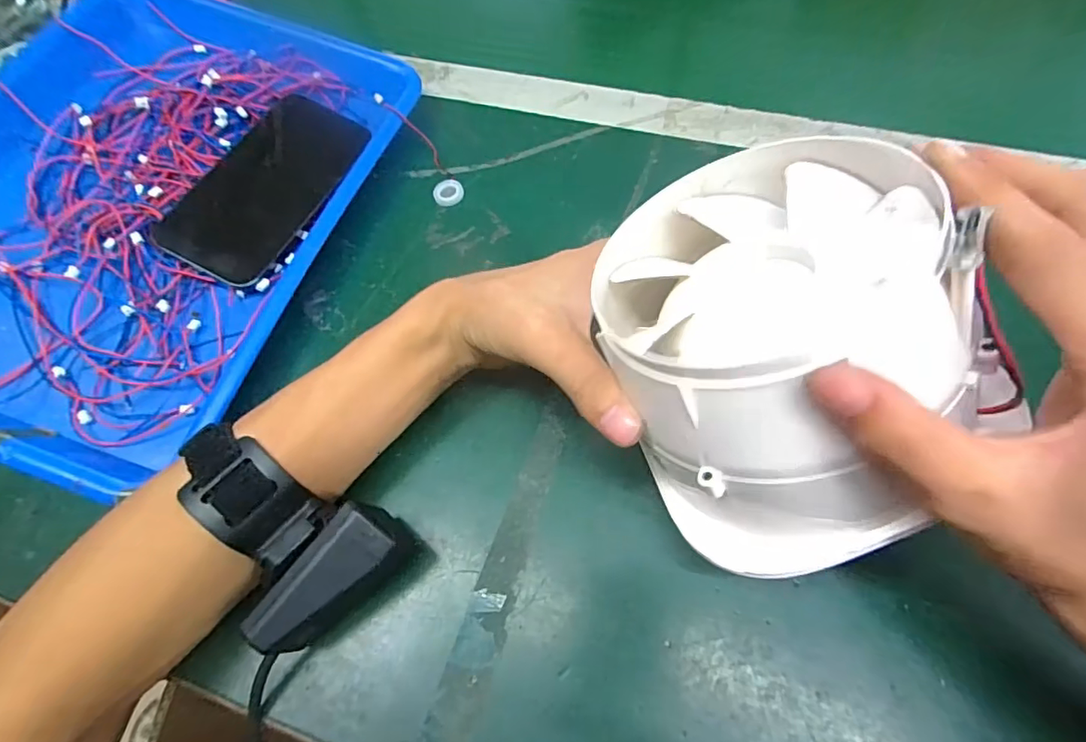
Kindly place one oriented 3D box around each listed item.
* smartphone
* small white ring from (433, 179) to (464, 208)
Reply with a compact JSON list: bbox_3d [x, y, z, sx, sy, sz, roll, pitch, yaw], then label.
[{"bbox_3d":[-0.184,-0.127,0.360,0.078,0.014,0.148,26,66,-7],"label":"smartphone"},{"bbox_3d":[-0.064,-0.121,0.362,0.020,0.004,0.022,-2,64,4],"label":"small white ring"}]

